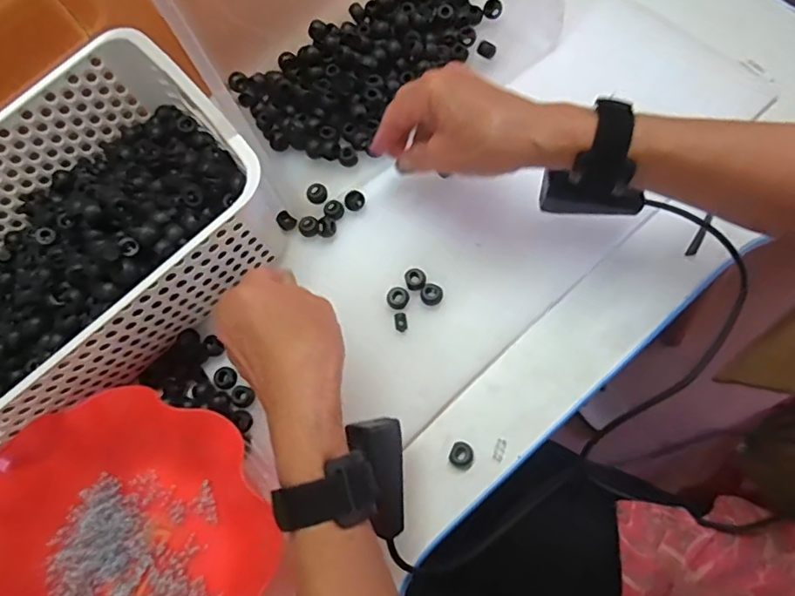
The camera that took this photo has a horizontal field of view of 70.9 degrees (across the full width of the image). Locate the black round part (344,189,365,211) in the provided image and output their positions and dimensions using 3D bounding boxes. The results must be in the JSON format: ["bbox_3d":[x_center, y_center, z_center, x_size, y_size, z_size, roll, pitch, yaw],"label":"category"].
[{"bbox_3d":[-0.037,-0.084,0.483,0.017,0.006,0.016,-2,70,7],"label":"black round part"}]

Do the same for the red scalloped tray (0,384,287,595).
[{"bbox_3d":[-0.192,0.192,0.386,0.211,0.068,0.224,-25,69,-2],"label":"red scalloped tray"}]

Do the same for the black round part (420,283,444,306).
[{"bbox_3d":[0.028,-0.003,0.447,0.017,0.004,0.017,-2,70,7],"label":"black round part"}]

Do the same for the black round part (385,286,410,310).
[{"bbox_3d":[0.000,0.000,0.448,0.017,0.005,0.018,-2,70,7],"label":"black round part"}]

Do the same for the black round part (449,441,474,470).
[{"bbox_3d":[0.047,0.116,0.413,0.017,0.006,0.018,-2,70,7],"label":"black round part"}]

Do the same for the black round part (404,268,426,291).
[{"bbox_3d":[0.015,-0.015,0.452,0.017,0.007,0.018,-2,70,7],"label":"black round part"}]

